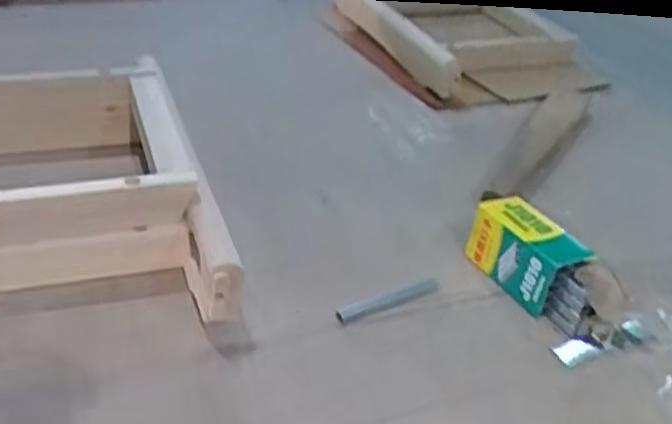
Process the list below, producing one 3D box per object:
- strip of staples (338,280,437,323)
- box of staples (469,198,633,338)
[{"bbox_3d":[0.052,0.084,0.729,0.111,0.011,0.016,-14,39,-29],"label":"strip of staples"},{"bbox_3d":[0.200,0.051,0.747,0.062,0.057,0.166,-14,39,-29],"label":"box of staples"}]

